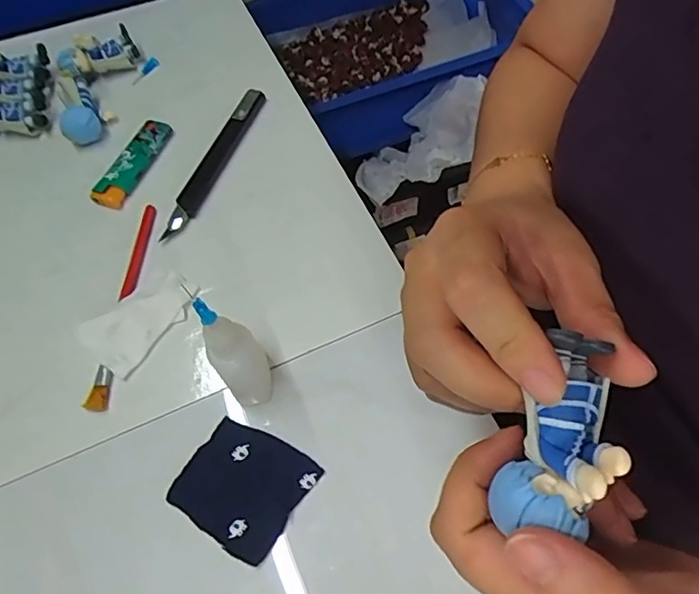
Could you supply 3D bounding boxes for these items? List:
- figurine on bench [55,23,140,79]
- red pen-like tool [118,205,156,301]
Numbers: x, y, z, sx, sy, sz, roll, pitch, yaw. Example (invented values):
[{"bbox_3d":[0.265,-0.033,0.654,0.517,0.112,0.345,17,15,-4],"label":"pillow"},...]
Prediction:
[{"bbox_3d":[-0.209,-0.203,0.444,0.063,0.032,0.018,-33,61,-13],"label":"figurine on bench"},{"bbox_3d":[-0.138,-0.031,0.351,0.011,0.004,0.077,-4,59,4],"label":"red pen-like tool"}]

